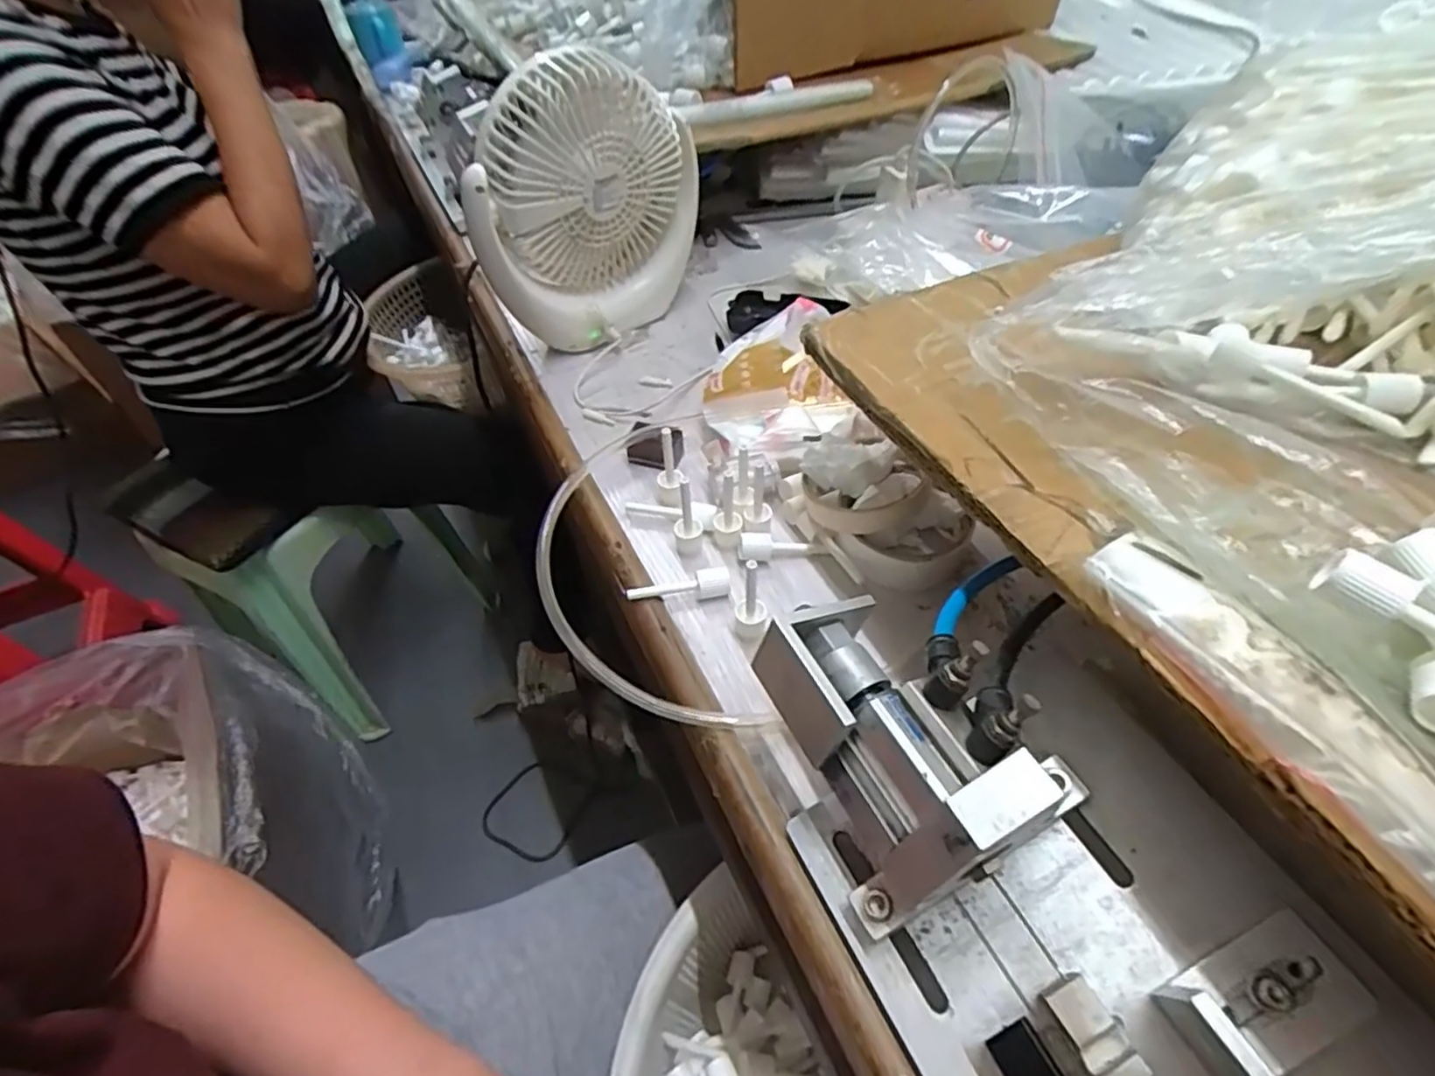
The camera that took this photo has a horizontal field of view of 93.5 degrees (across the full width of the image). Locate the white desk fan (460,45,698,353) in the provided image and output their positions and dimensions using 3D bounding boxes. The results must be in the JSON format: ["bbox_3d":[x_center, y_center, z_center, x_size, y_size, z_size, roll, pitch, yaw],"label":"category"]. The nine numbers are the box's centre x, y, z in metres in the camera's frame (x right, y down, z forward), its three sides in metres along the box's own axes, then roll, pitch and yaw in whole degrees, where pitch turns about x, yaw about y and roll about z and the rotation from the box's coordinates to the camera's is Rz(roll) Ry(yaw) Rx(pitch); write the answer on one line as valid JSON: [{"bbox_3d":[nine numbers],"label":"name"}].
[{"bbox_3d":[-0.109,-0.273,0.567,0.193,0.208,0.070,-35,57,-24],"label":"white desk fan"}]

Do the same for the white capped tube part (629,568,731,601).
[{"bbox_3d":[-0.024,0.032,0.430,0.065,0.020,0.014,-6,50,-2],"label":"white capped tube part"}]

